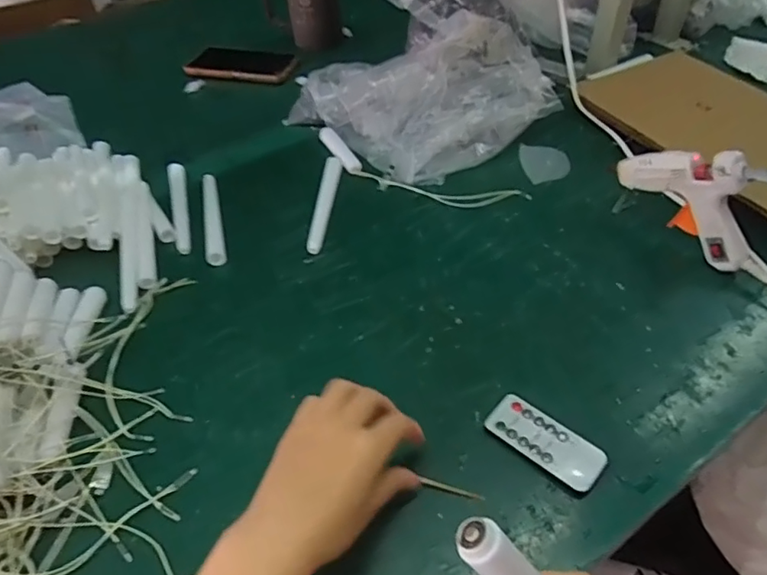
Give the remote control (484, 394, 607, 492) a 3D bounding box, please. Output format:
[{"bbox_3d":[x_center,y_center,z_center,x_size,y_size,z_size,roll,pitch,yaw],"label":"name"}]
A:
[{"bbox_3d":[0.119,0.113,0.416,0.084,0.006,0.037,33,57,30],"label":"remote control"}]

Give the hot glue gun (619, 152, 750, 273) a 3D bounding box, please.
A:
[{"bbox_3d":[0.284,-0.087,0.527,0.022,0.103,0.137,-34,53,-24],"label":"hot glue gun"}]

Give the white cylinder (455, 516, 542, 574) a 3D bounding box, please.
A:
[{"bbox_3d":[0.061,0.131,0.248,0.014,0.081,0.019,-18,32,44],"label":"white cylinder"}]

